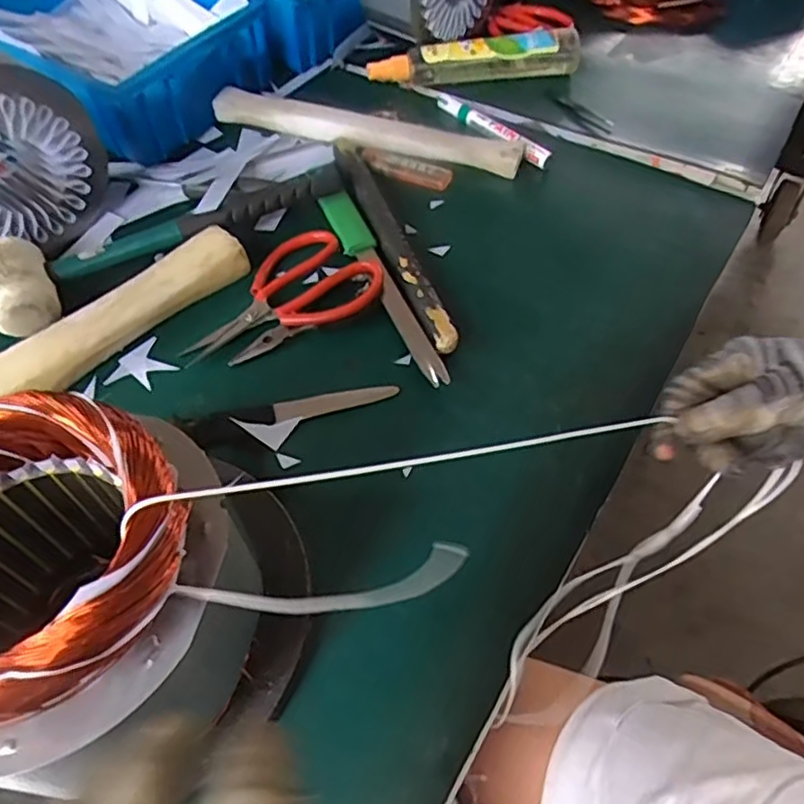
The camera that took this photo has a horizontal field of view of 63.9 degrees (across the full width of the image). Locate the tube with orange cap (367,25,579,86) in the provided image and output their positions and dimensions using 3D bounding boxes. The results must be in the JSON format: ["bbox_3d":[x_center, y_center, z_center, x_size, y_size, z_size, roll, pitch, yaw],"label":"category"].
[{"bbox_3d":[0.075,-0.353,0.661,0.216,0.034,0.043,-8,54,-4],"label":"tube with orange cap"}]

